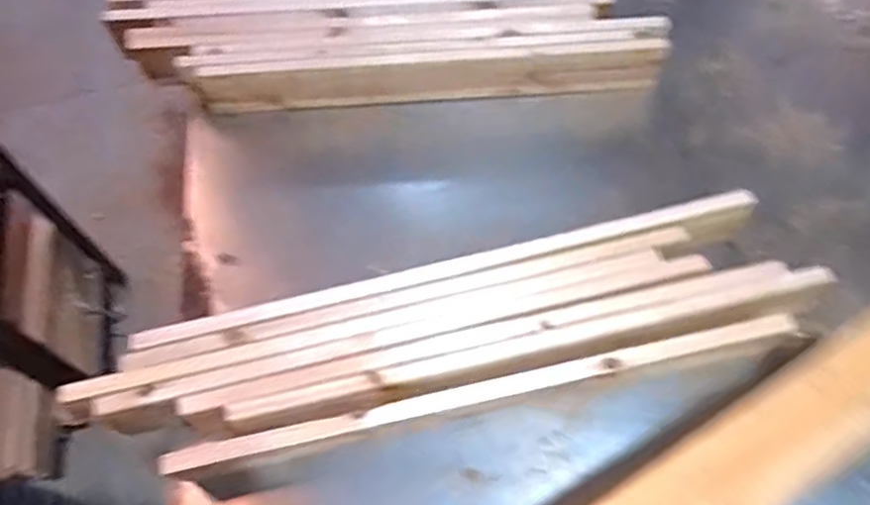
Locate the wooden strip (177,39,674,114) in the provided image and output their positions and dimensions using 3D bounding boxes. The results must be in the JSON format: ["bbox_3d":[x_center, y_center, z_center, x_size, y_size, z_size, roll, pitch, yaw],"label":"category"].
[{"bbox_3d":[-0.005,-0.188,0.730,0.504,0.057,0.025,-3,60,0],"label":"wooden strip"}]

